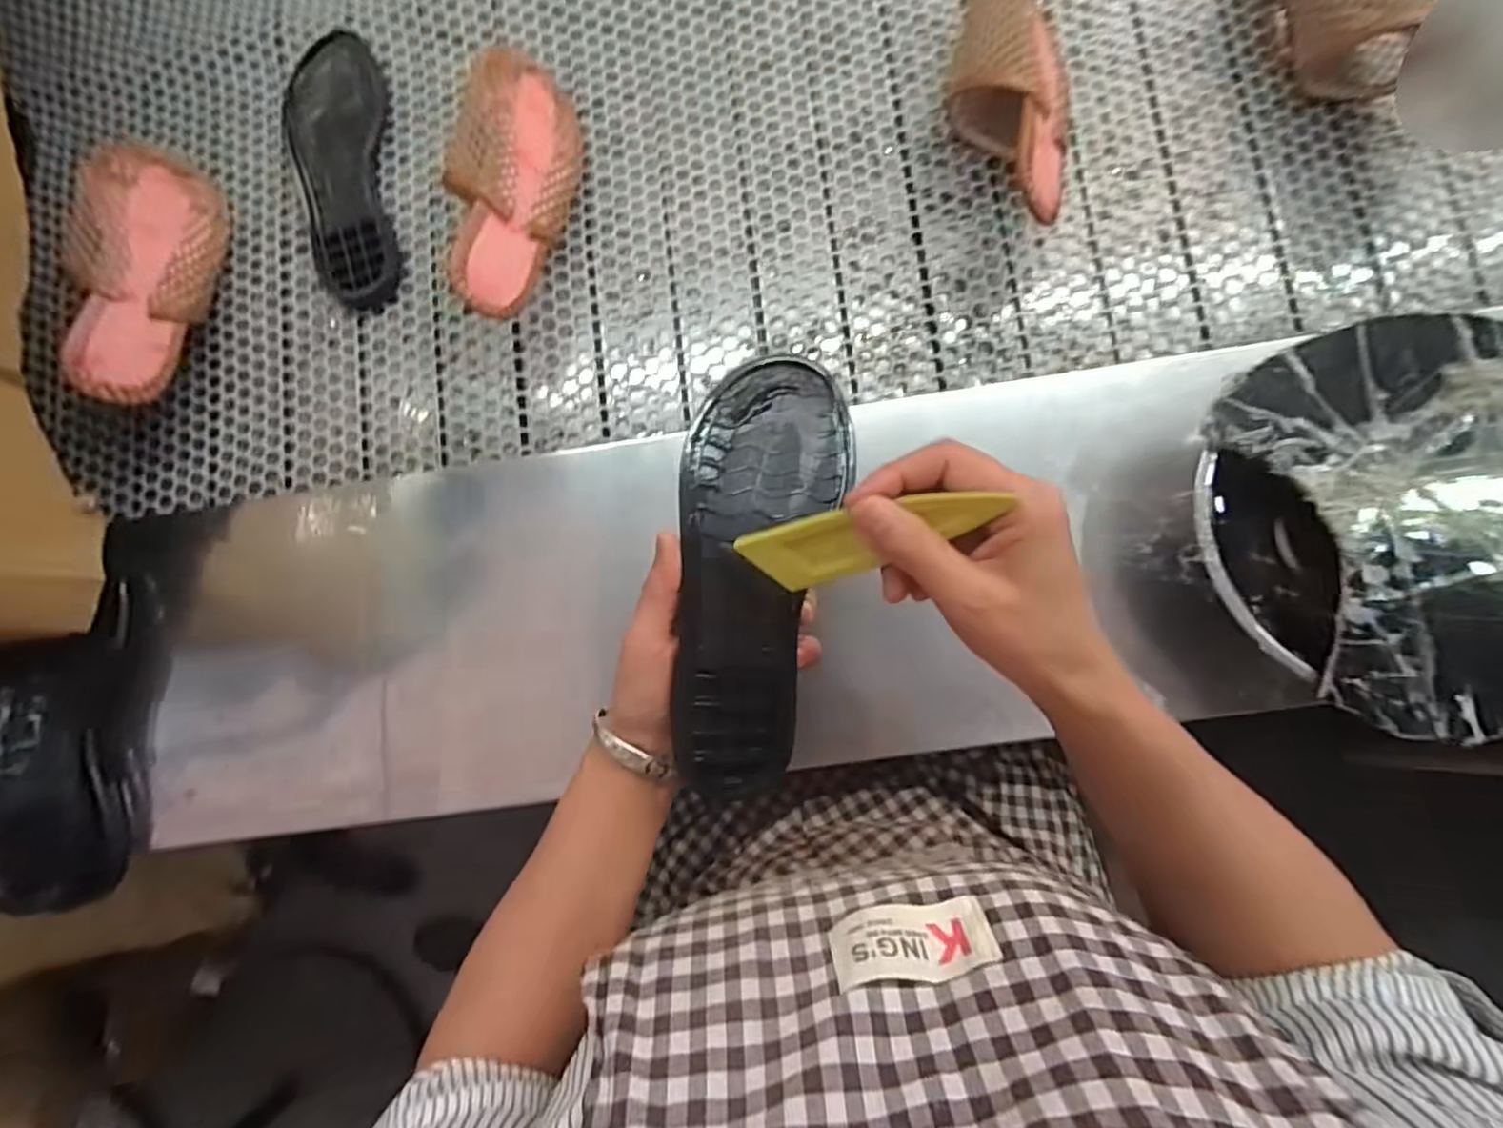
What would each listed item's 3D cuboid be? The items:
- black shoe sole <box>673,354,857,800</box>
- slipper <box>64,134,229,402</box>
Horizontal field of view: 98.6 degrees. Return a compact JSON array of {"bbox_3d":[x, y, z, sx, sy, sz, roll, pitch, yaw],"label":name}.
[{"bbox_3d":[0.002,0.003,0.343,0.083,0.040,0.235,8,86,5],"label":"black shoe sole"},{"bbox_3d":[-0.479,-0.234,0.512,0.047,0.087,0.234,-22,71,45],"label":"slipper"}]

